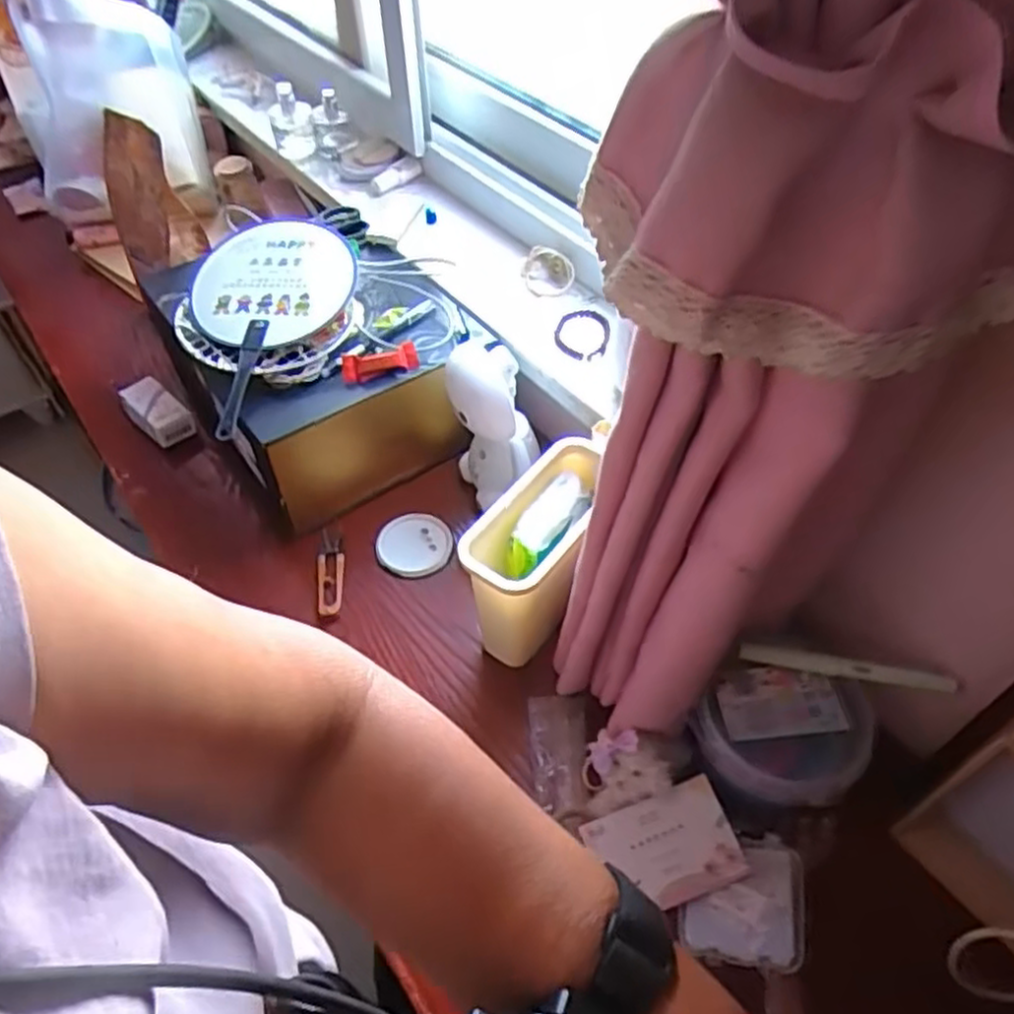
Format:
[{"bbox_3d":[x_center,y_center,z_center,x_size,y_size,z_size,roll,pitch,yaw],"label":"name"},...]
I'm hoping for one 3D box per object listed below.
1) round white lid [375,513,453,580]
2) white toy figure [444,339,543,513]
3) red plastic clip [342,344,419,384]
[{"bbox_3d":[-0.086,0.035,0.703,0.069,0.010,0.064,-1,51,1],"label":"round white lid"},{"bbox_3d":[-0.015,-0.075,0.697,0.073,0.142,0.085,-9,52,-6],"label":"white toy figure"},{"bbox_3d":[-0.113,-0.128,0.675,0.066,0.023,0.018,-14,53,-10],"label":"red plastic clip"}]

